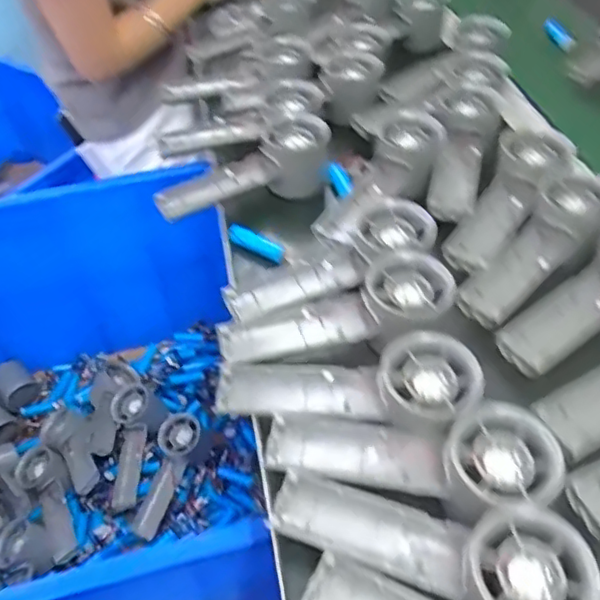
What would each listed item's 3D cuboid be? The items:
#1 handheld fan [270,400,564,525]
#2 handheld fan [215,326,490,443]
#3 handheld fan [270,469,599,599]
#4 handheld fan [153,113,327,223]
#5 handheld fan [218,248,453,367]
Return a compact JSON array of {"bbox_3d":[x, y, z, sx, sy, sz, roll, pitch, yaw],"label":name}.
[{"bbox_3d":[0.060,0.089,0.339,0.158,0.027,0.058,-1,48,18],"label":"handheld fan"},{"bbox_3d":[0.028,0.056,0.370,0.160,0.032,0.059,-4,48,16],"label":"handheld fan"},{"bbox_3d":[0.064,0.126,0.309,0.158,0.033,0.056,9,49,26],"label":"handheld fan"},{"bbox_3d":[-0.047,-0.108,0.528,0.161,0.055,0.055,-24,52,-17],"label":"handheld fan"},{"bbox_3d":[0.024,0.012,0.413,0.161,0.031,0.054,-20,50,1],"label":"handheld fan"}]

